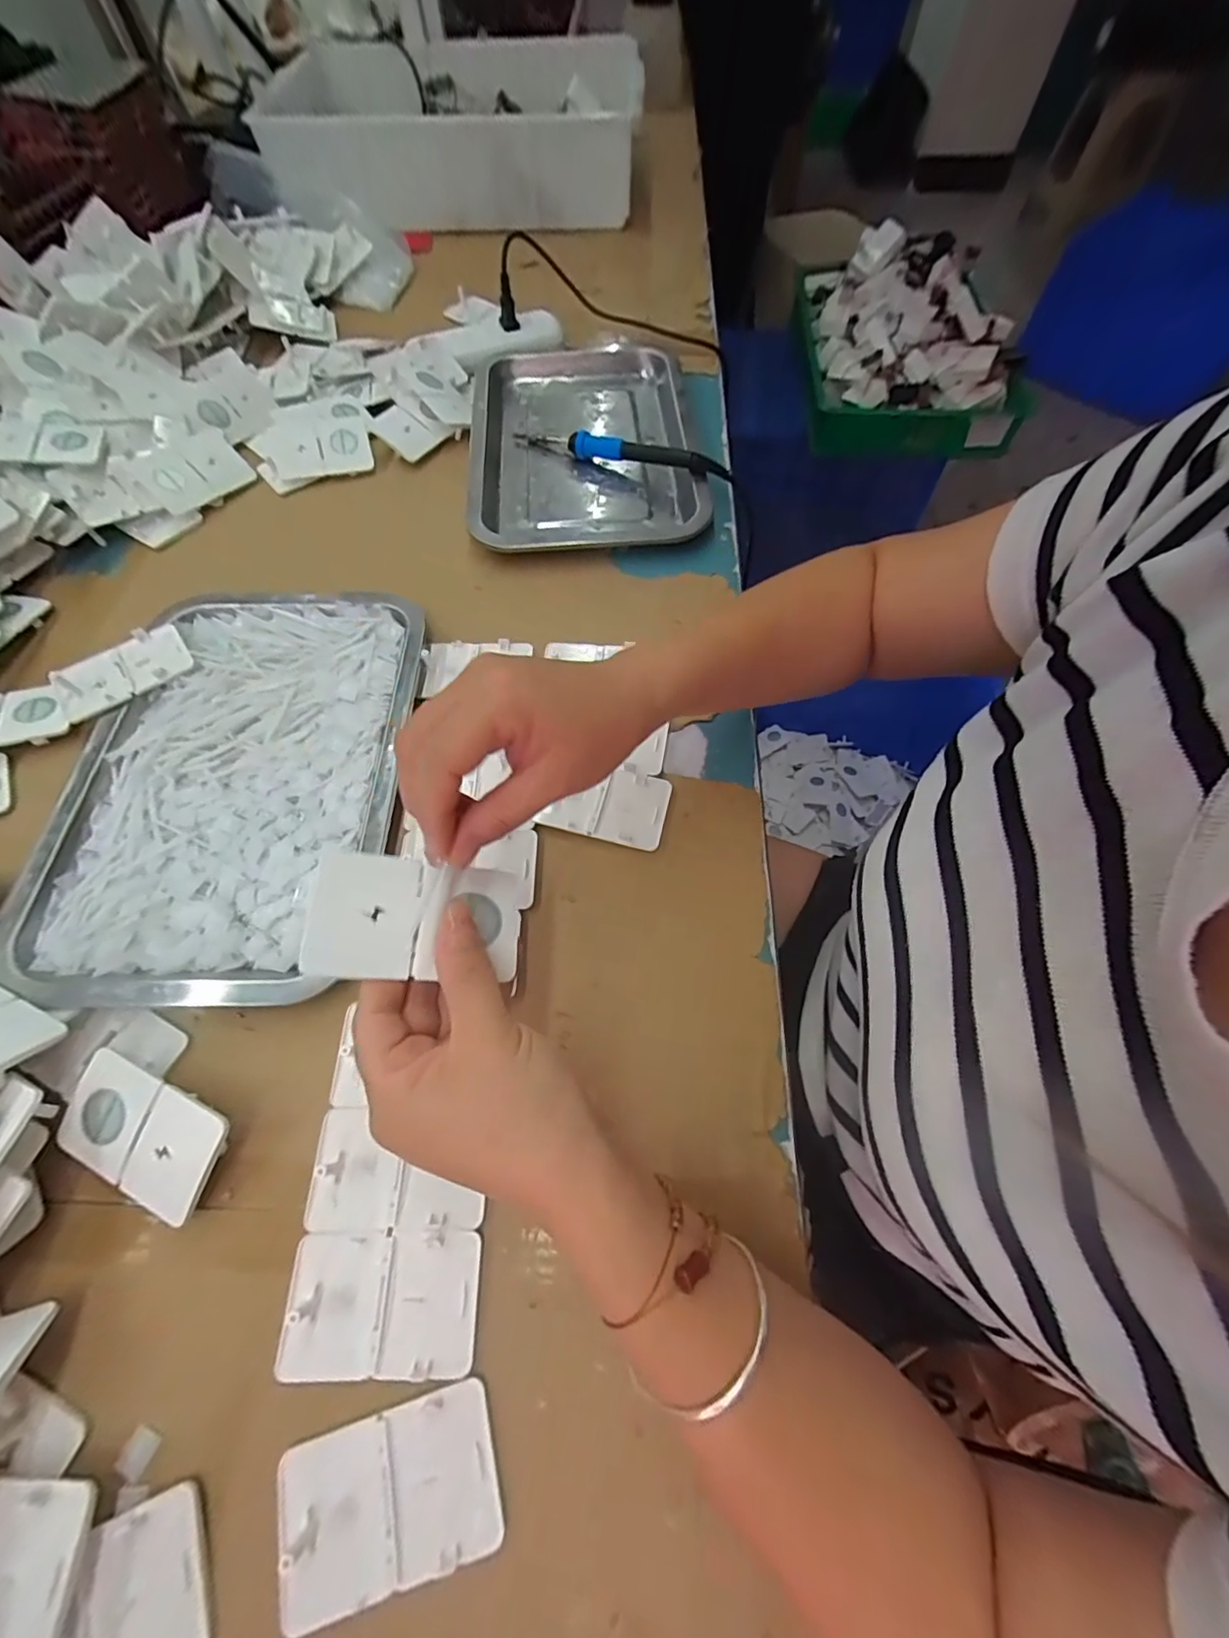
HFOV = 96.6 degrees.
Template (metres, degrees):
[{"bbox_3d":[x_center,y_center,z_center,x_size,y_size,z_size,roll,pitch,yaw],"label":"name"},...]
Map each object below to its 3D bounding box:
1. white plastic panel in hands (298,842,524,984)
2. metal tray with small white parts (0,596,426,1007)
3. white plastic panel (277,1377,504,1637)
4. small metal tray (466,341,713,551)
[{"bbox_3d":[-0.084,0.043,0.238,0.085,0.004,0.051,11,60,-21],"label":"white plastic panel in hands"},{"bbox_3d":[-0.248,-0.033,0.366,0.206,0.020,0.298,1,64,-2],"label":"metal tray with small white parts"},{"bbox_3d":[-0.092,0.276,0.223,0.085,0.007,0.052,-15,65,-9],"label":"white plastic panel"},{"bbox_3d":[-0.031,-0.362,0.528,0.210,0.031,0.308,-4,64,-4],"label":"small metal tray"}]

